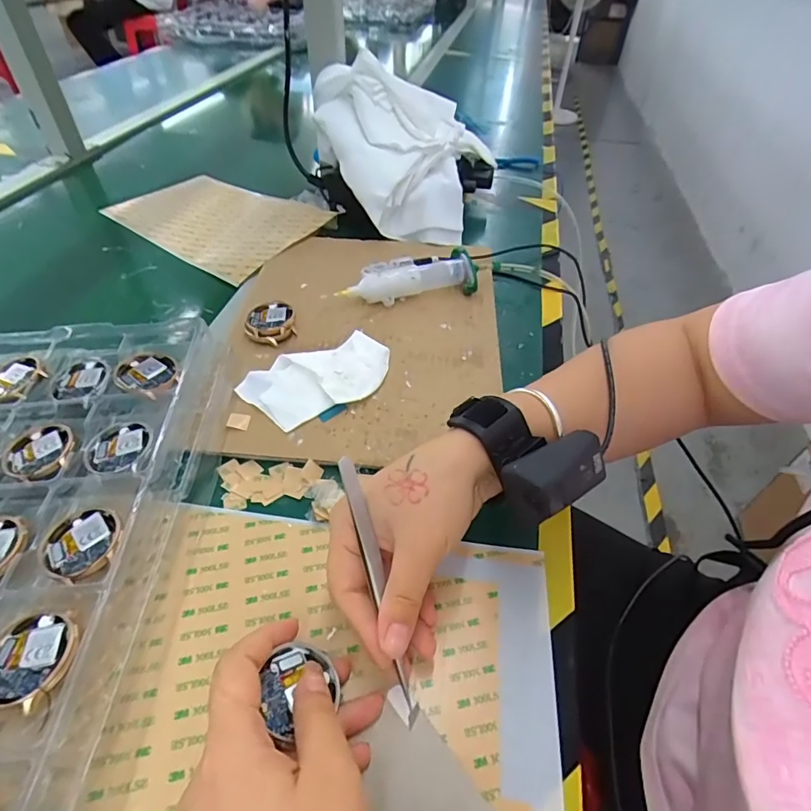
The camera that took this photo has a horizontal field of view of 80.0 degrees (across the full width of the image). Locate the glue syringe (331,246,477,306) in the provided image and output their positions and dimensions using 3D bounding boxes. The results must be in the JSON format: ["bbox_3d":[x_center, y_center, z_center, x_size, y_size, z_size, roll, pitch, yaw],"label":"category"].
[{"bbox_3d":[0.004,-0.128,0.490,0.146,0.033,0.042,-9,49,-14],"label":"glue syringe"}]

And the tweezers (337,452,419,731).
[{"bbox_3d":[-0.014,0.095,0.256,0.010,0.017,0.137,-14,84,-18],"label":"tweezers"}]

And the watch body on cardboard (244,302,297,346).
[{"bbox_3d":[-0.124,-0.076,0.444,0.043,0.016,0.048,-6,48,-11],"label":"watch body on cardboard"}]

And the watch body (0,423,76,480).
[{"bbox_3d":[-0.251,0.031,0.331,0.043,0.012,0.049,-30,56,-29],"label":"watch body"}]

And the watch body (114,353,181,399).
[{"bbox_3d":[-0.198,-0.024,0.372,0.047,0.007,0.042,11,47,4],"label":"watch body"}]

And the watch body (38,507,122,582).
[{"bbox_3d":[-0.190,0.080,0.284,0.042,0.013,0.048,-27,55,-27],"label":"watch body"}]

